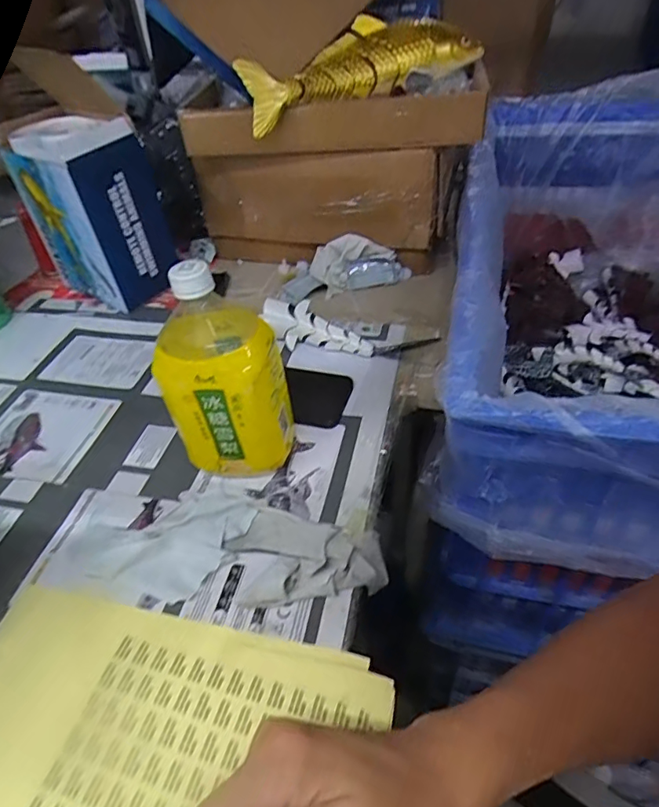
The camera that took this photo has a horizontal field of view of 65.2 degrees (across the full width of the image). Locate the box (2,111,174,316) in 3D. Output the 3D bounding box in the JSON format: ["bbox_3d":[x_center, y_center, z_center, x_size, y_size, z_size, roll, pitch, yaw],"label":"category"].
[{"bbox_3d":[-0.318,-0.255,0.706,0.154,0.218,0.112,24,51,28],"label":"box"}]

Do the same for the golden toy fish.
[{"bbox_3d":[0.037,-0.397,0.611,0.291,0.074,0.079,-18,44,-14],"label":"golden toy fish"}]

